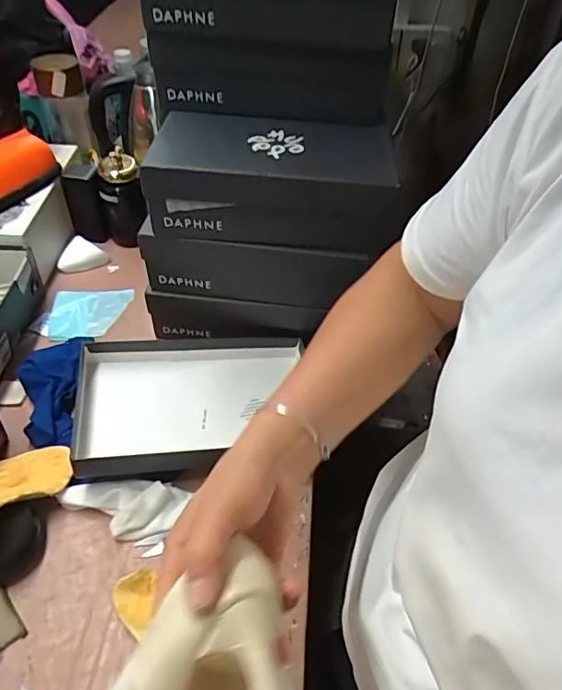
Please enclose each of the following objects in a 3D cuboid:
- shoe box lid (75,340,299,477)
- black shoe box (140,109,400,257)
[{"bbox_3d":[-0.124,0.087,0.718,0.298,0.181,0.057,-1,7,-16],"label":"shoe box lid"},{"bbox_3d":[-0.010,-0.218,0.662,0.289,0.099,0.162,6,47,1],"label":"black shoe box"}]

